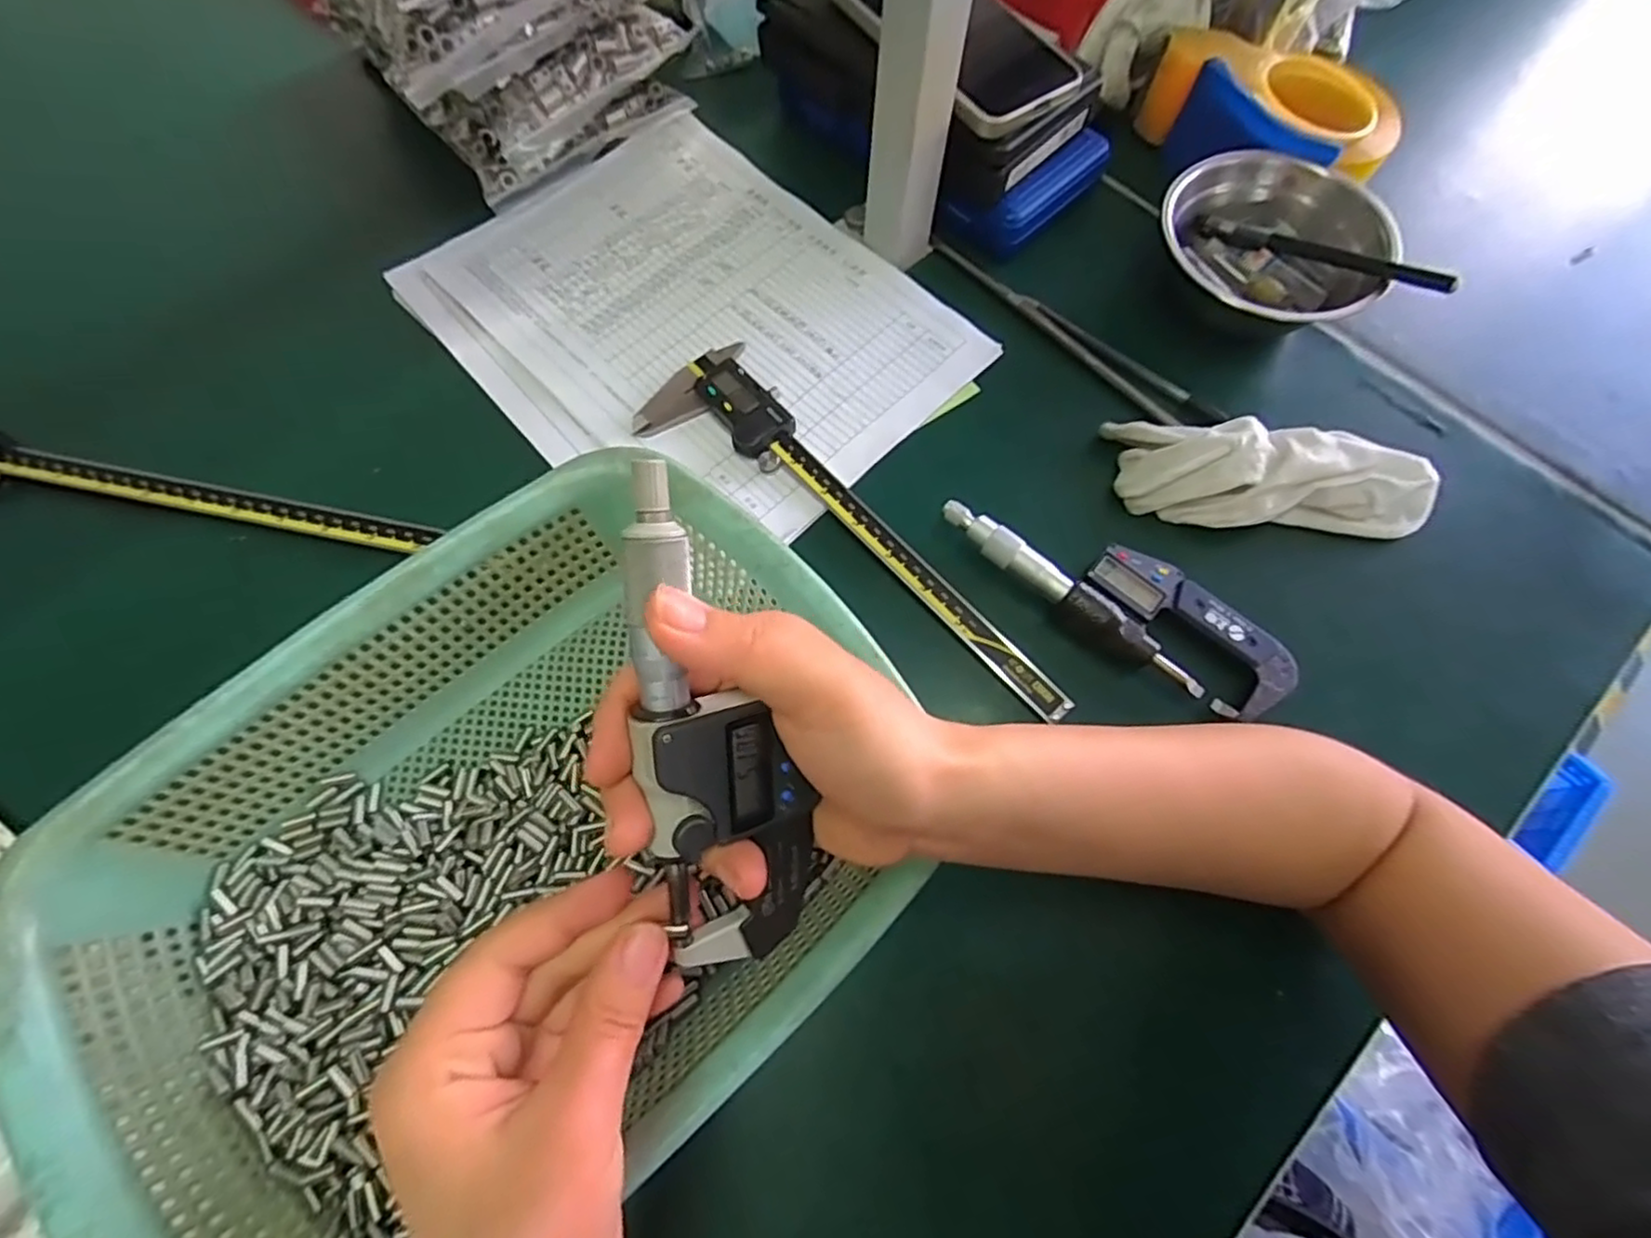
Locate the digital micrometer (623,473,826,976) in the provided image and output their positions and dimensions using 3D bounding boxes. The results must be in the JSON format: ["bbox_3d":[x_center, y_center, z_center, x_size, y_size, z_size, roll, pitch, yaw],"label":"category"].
[{"bbox_3d":[-0.034,0.036,0.207,0.047,0.027,0.158,-14,109,-7],"label":"digital micrometer"}]

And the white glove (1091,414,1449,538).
[{"bbox_3d":[0.244,-0.076,0.384,0.166,0.035,0.056,7,68,1],"label":"white glove"}]

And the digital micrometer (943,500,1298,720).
[{"bbox_3d":[0.145,-0.014,0.357,0.179,0.017,0.051,33,71,11],"label":"digital micrometer"}]

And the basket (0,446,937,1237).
[{"bbox_3d":[-0.116,0.092,0.277,0.297,0.079,0.222,-40,75,-16],"label":"basket"}]

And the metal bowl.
[{"bbox_3d":[0.261,-0.218,0.423,0.120,0.066,0.104,-15,69,-7],"label":"metal bowl"}]

